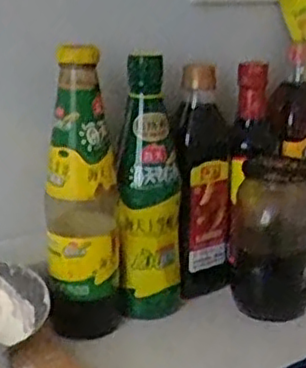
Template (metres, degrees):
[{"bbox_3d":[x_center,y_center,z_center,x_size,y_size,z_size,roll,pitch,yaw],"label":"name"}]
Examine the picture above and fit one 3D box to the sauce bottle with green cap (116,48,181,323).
[{"bbox_3d":[-0.001,0.009,0.663,0.064,0.253,0.058,1,18,-4],"label":"sauce bottle with green cap"}]

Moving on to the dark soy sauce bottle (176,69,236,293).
[{"bbox_3d":[0.054,0.003,0.707,0.063,0.231,0.065,3,18,3],"label":"dark soy sauce bottle"}]

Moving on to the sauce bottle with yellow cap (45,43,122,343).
[{"bbox_3d":[-0.064,0.013,0.624,0.065,0.260,0.057,1,18,-6],"label":"sauce bottle with yellow cap"}]

